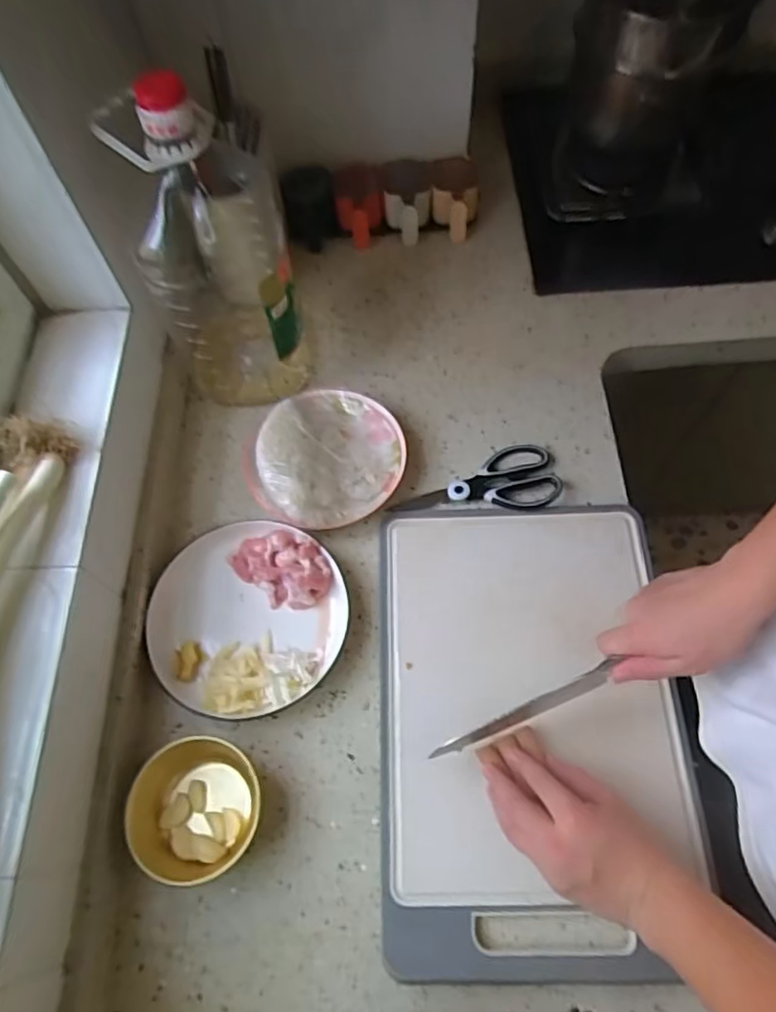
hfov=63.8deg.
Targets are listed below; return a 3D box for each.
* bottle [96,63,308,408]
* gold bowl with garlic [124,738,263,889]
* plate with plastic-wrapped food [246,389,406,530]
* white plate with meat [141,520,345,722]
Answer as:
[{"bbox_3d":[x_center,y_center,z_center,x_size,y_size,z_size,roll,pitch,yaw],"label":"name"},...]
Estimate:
[{"bbox_3d":[-0.177,-0.260,0.662,0.134,0.323,0.140,-14,65,-4],"label":"bottle"},{"bbox_3d":[-0.177,0.273,0.567,0.113,0.040,0.113,-1,65,2],"label":"gold bowl with garlic"},{"bbox_3d":[-0.073,-0.061,0.710,0.181,0.059,0.167,-1,65,2],"label":"plate with plastic-wrapped food"},{"bbox_3d":[-0.142,0.113,0.643,0.194,0.038,0.196,-1,65,2],"label":"white plate with meat"}]

